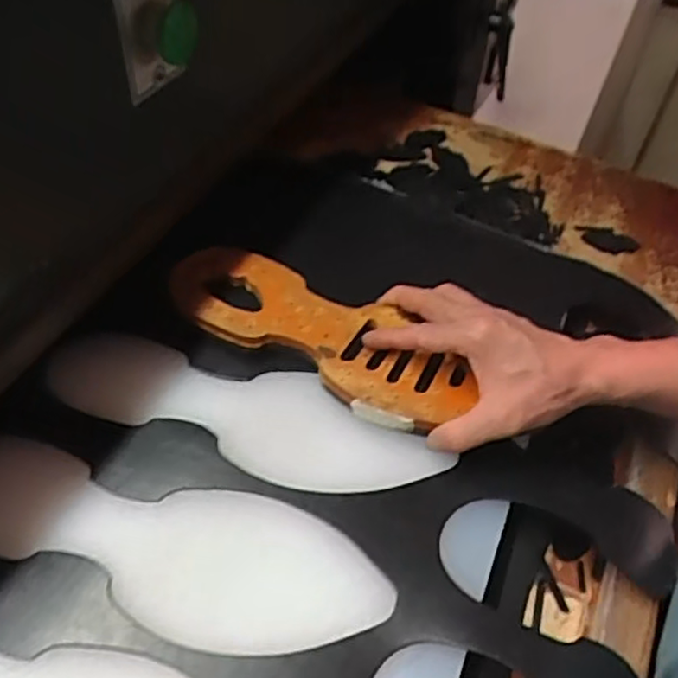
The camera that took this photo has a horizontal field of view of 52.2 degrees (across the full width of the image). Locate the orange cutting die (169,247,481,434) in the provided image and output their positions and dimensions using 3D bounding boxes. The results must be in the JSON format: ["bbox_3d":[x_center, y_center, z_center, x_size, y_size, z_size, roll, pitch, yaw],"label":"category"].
[{"bbox_3d":[-0.014,-0.007,0.517,0.230,0.024,0.085,28,53,17],"label":"orange cutting die"}]

